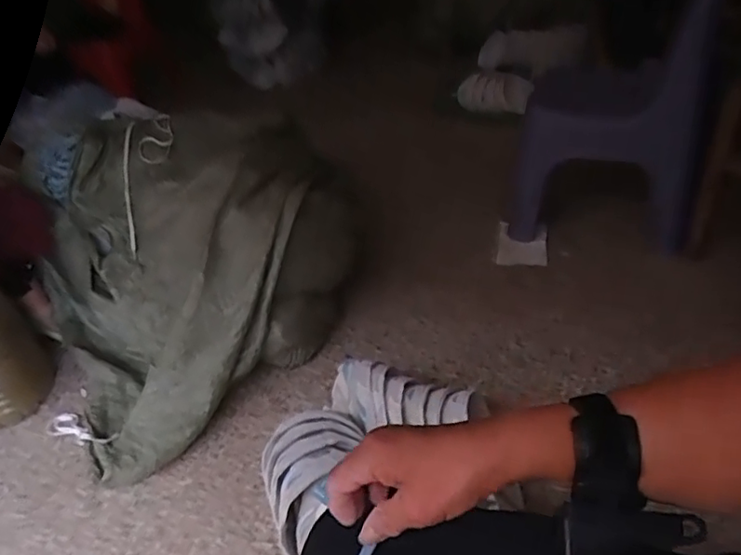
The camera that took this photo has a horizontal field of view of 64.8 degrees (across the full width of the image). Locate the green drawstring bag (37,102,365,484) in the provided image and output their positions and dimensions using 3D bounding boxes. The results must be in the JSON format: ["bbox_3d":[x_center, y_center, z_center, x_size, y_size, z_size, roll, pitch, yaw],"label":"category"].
[{"bbox_3d":[-0.384,-0.047,1.230,0.610,0.344,0.704,30,53,35],"label":"green drawstring bag"}]

